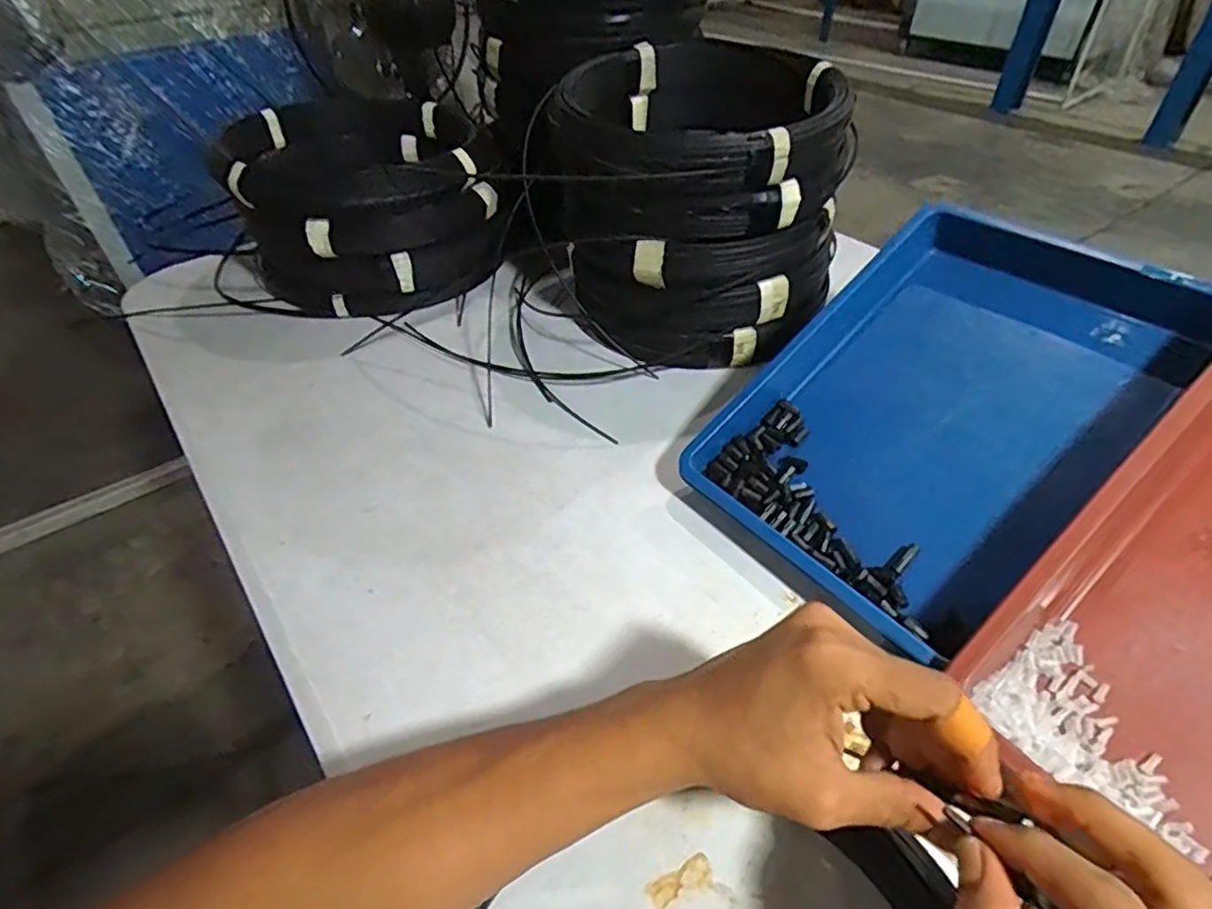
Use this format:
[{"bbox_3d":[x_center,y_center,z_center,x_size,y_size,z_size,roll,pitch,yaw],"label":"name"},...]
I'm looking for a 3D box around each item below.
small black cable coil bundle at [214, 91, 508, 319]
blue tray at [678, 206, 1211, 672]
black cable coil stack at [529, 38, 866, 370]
[{"bbox_3d":[-0.289,-0.304,0.771,0.270,0.162,0.332,-22,48,-19],"label":"small black cable coil bundle"},{"bbox_3d":[0.241,-0.036,0.469,0.324,0.043,0.232,-44,56,-7],"label":"blue tray"},{"bbox_3d":[0.082,-0.244,0.643,0.253,0.229,0.263,-12,45,-10],"label":"black cable coil stack"}]

